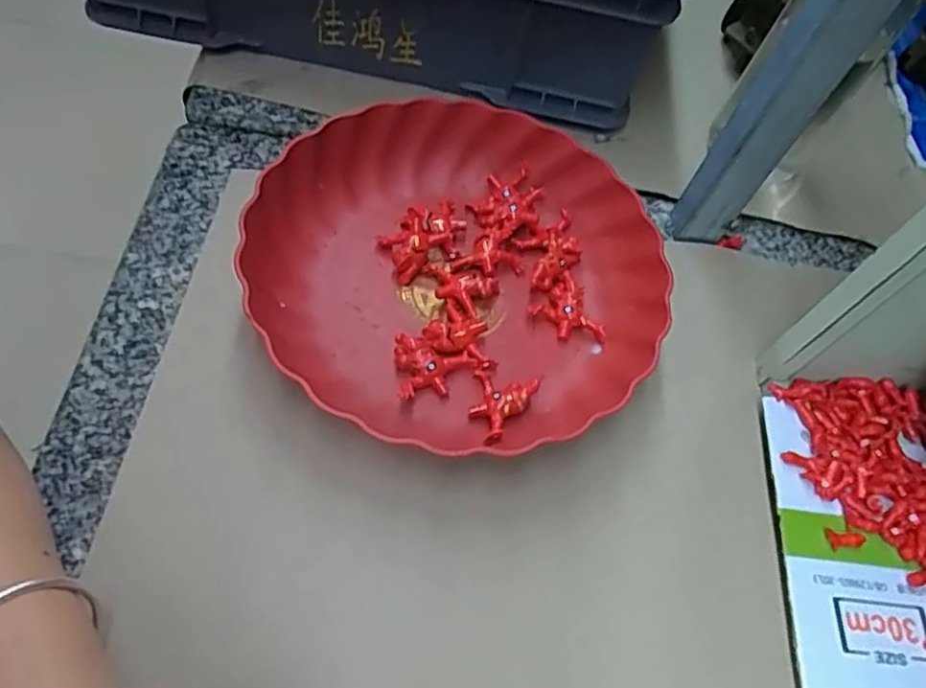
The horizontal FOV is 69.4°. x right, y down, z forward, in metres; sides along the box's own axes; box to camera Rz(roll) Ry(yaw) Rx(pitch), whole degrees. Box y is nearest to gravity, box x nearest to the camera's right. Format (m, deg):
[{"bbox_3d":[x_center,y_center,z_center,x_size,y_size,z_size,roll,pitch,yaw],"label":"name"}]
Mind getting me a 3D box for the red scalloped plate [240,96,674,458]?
[{"bbox_3d":[-0.001,-0.046,0.413,0.241,0.065,0.235,4,60,-7],"label":"red scalloped plate"}]

